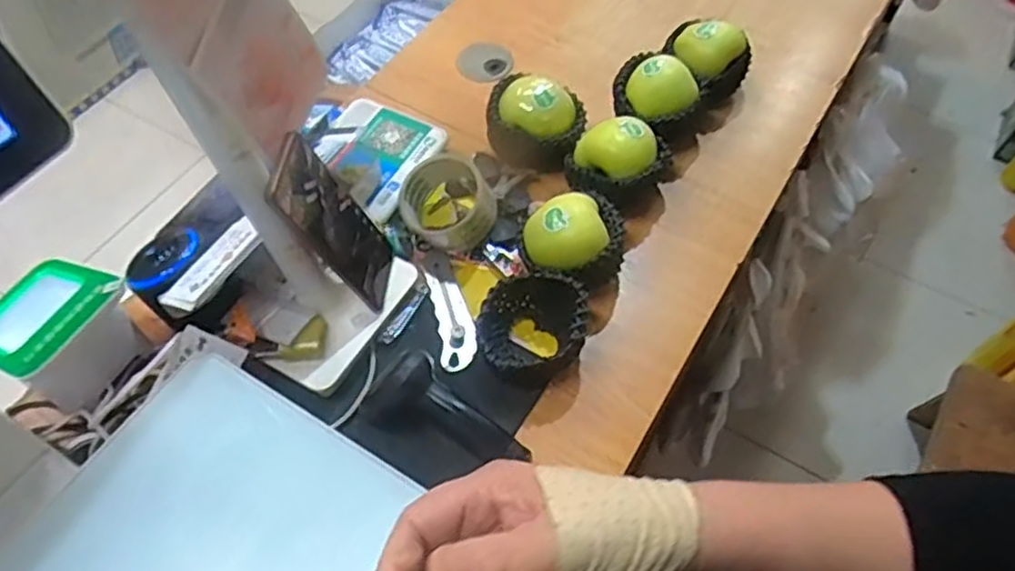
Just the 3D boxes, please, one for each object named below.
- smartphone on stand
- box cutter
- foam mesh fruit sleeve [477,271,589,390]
[{"bbox_3d":[-0.143,-0.051,0.613,0.009,0.165,0.079,-8,54,22],"label":"smartphone on stand"},{"bbox_3d":[-0.054,0.017,0.676,0.034,0.009,0.133,-11,58,-7],"label":"box cutter"},{"bbox_3d":[0.021,0.039,0.639,0.090,0.060,0.095,0,58,0],"label":"foam mesh fruit sleeve"}]

